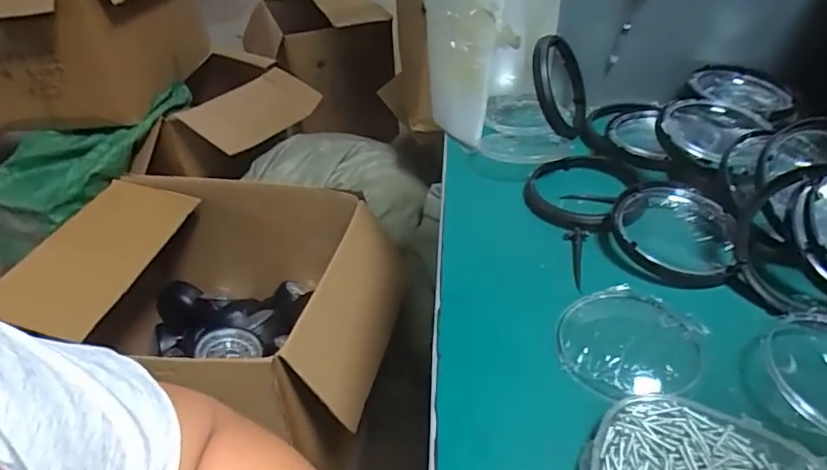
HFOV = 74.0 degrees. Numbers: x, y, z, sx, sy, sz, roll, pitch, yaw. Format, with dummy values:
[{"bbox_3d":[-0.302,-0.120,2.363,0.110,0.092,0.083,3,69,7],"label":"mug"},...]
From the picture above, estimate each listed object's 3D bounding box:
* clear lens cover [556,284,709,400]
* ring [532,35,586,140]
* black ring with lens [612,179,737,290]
[{"bbox_3d":[0.188,0.094,0.487,0.117,0.026,0.117,23,46,32],"label":"clear lens cover"},{"bbox_3d":[0.204,-0.215,0.771,0.026,0.126,0.124,-8,51,45],"label":"ring"},{"bbox_3d":[0.274,-0.007,0.576,0.119,0.034,0.129,13,41,22],"label":"black ring with lens"}]

